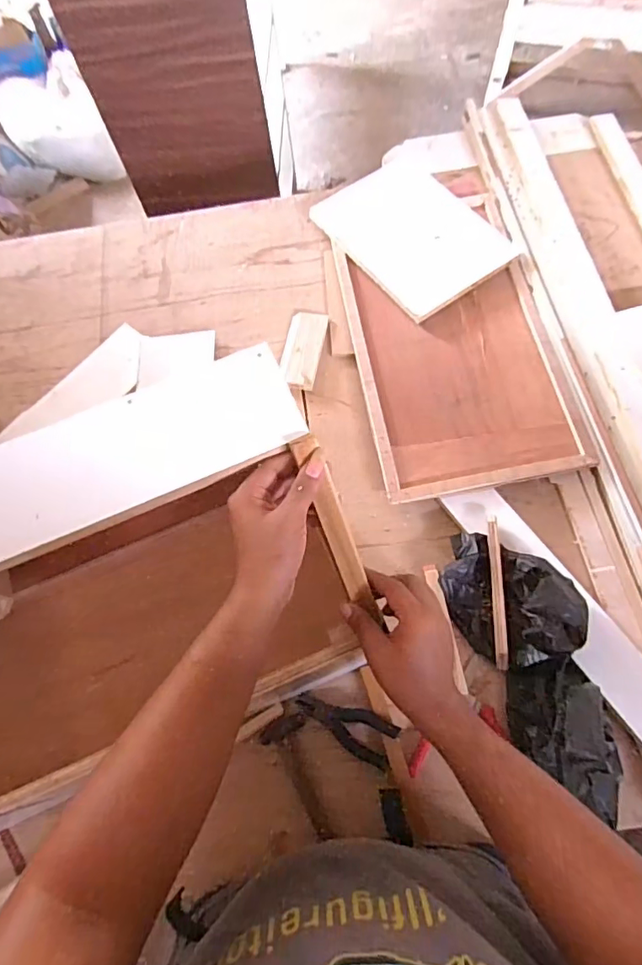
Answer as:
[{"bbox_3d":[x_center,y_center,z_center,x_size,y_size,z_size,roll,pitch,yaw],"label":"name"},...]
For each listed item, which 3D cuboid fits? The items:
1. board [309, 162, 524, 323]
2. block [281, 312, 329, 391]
[{"bbox_3d":[0.177,-0.489,1.022,0.251,0.014,0.351,-36,72,-6],"label":"board"},{"bbox_3d":[-0.034,-0.248,0.976,0.069,0.021,0.161,9,68,9],"label":"block"}]

